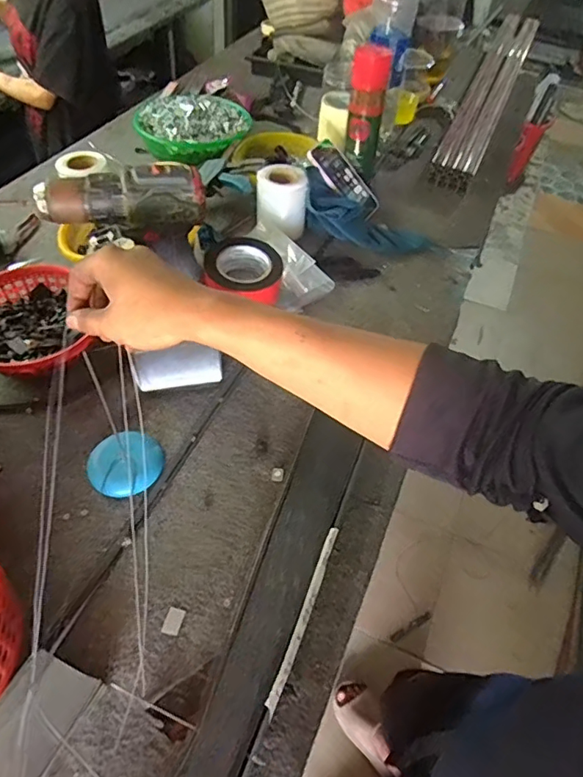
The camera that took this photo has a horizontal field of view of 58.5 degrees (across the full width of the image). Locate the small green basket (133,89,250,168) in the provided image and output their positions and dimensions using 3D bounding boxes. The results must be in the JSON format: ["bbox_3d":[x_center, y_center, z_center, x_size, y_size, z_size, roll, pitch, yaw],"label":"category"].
[{"bbox_3d":[-0.192,-0.530,1.066,0.205,0.075,0.211,3,51,-3],"label":"small green basket"}]

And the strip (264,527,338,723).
[{"bbox_3d":[0.015,0.229,0.532,0.011,0.015,0.192,20,52,11],"label":"strip"}]

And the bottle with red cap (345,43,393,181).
[{"bbox_3d":[0.140,-0.515,0.981,0.073,0.229,0.079,9,50,2],"label":"bottle with red cap"}]

